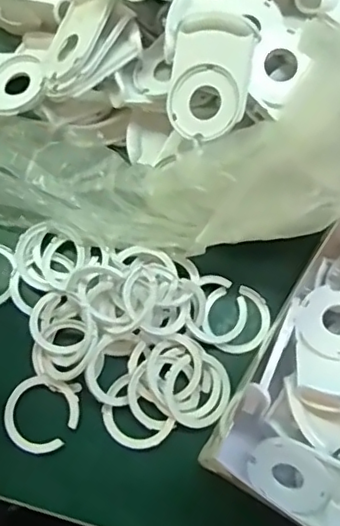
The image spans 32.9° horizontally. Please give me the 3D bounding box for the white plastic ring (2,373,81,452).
[{"bbox_3d":[-0.088,0.103,0.393,0.049,0.007,0.049,1,70,-3],"label":"white plastic ring"}]

